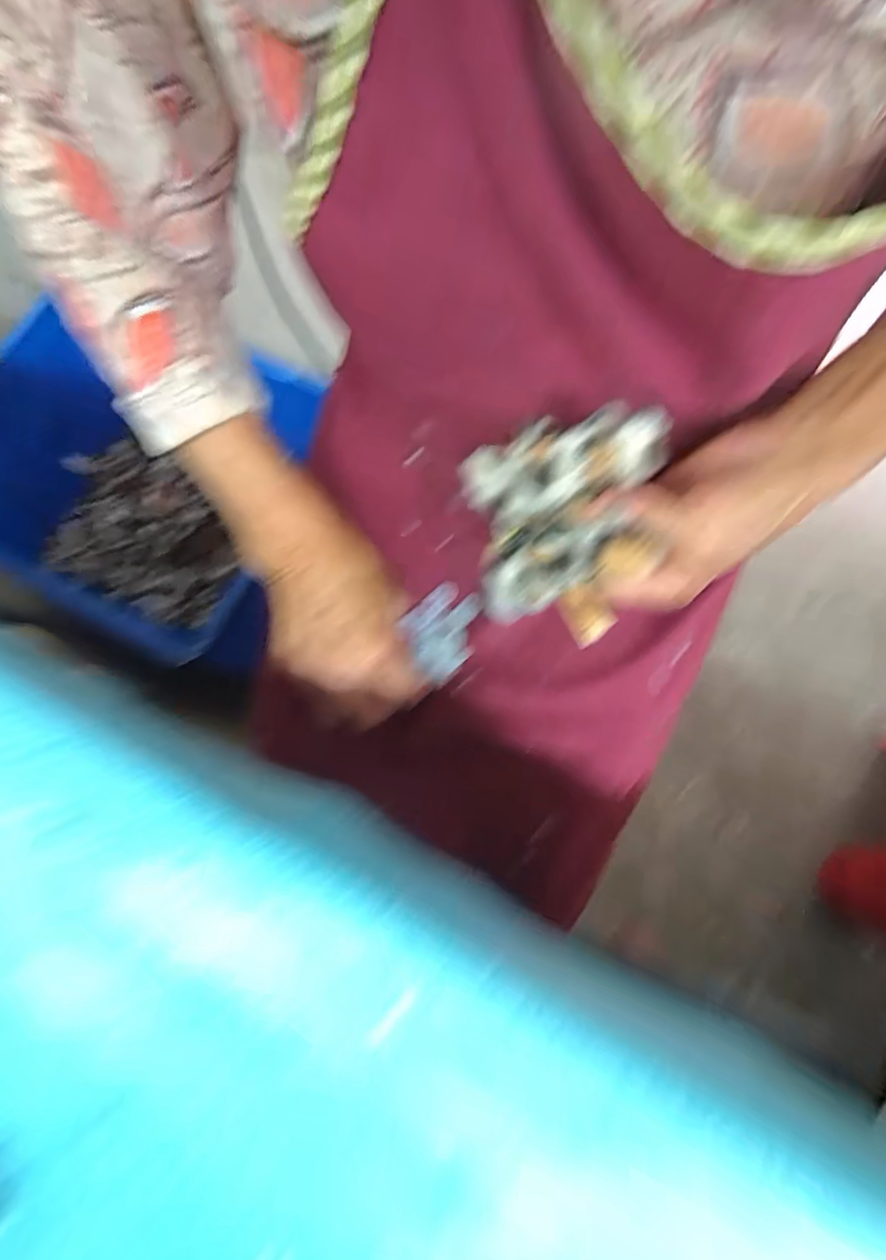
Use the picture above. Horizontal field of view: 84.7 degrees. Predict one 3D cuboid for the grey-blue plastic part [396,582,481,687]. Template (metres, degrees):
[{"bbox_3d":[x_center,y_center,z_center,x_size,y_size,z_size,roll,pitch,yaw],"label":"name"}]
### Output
[{"bbox_3d":[0.003,-0.001,0.370,0.069,0.011,0.057,-39,79,-9],"label":"grey-blue plastic part"}]

